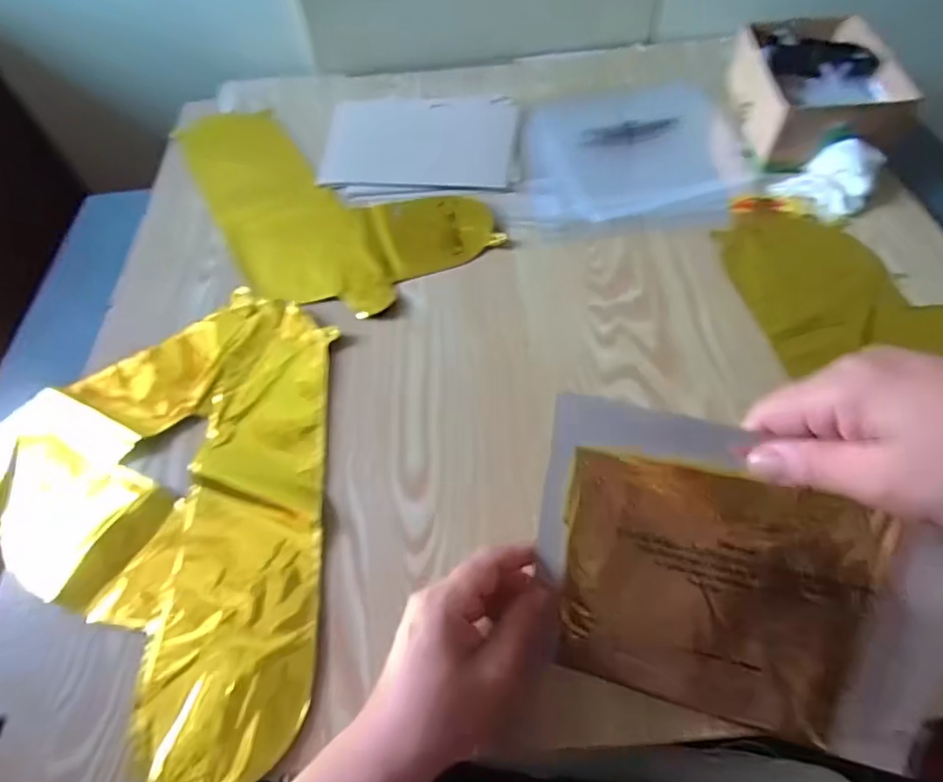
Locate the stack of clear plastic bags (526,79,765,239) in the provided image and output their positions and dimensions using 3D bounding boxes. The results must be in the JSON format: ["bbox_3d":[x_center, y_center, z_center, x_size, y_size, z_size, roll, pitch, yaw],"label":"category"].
[{"bbox_3d":[0.182,-0.268,0.638,0.239,0.010,0.264,-5,56,0],"label":"stack of clear plastic bags"}]

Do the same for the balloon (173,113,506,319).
[{"bbox_3d":[-0.148,-0.210,0.590,0.228,0.045,0.311,-31,60,-16],"label":"balloon"}]

